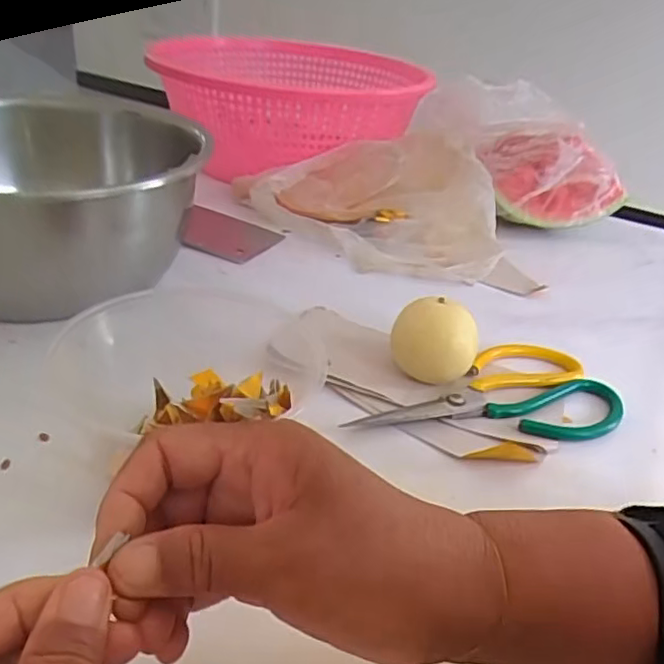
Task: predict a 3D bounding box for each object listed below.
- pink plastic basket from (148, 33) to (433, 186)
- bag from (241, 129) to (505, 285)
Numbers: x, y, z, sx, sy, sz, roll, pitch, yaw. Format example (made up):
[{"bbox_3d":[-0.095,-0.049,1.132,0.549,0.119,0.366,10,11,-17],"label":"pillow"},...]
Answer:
[{"bbox_3d":[-0.058,-0.258,0.744,0.300,0.147,0.255,5,32,-2],"label":"pink plastic basket"},{"bbox_3d":[0.033,-0.133,0.614,0.258,0.100,0.115,11,32,7],"label":"bag"}]

